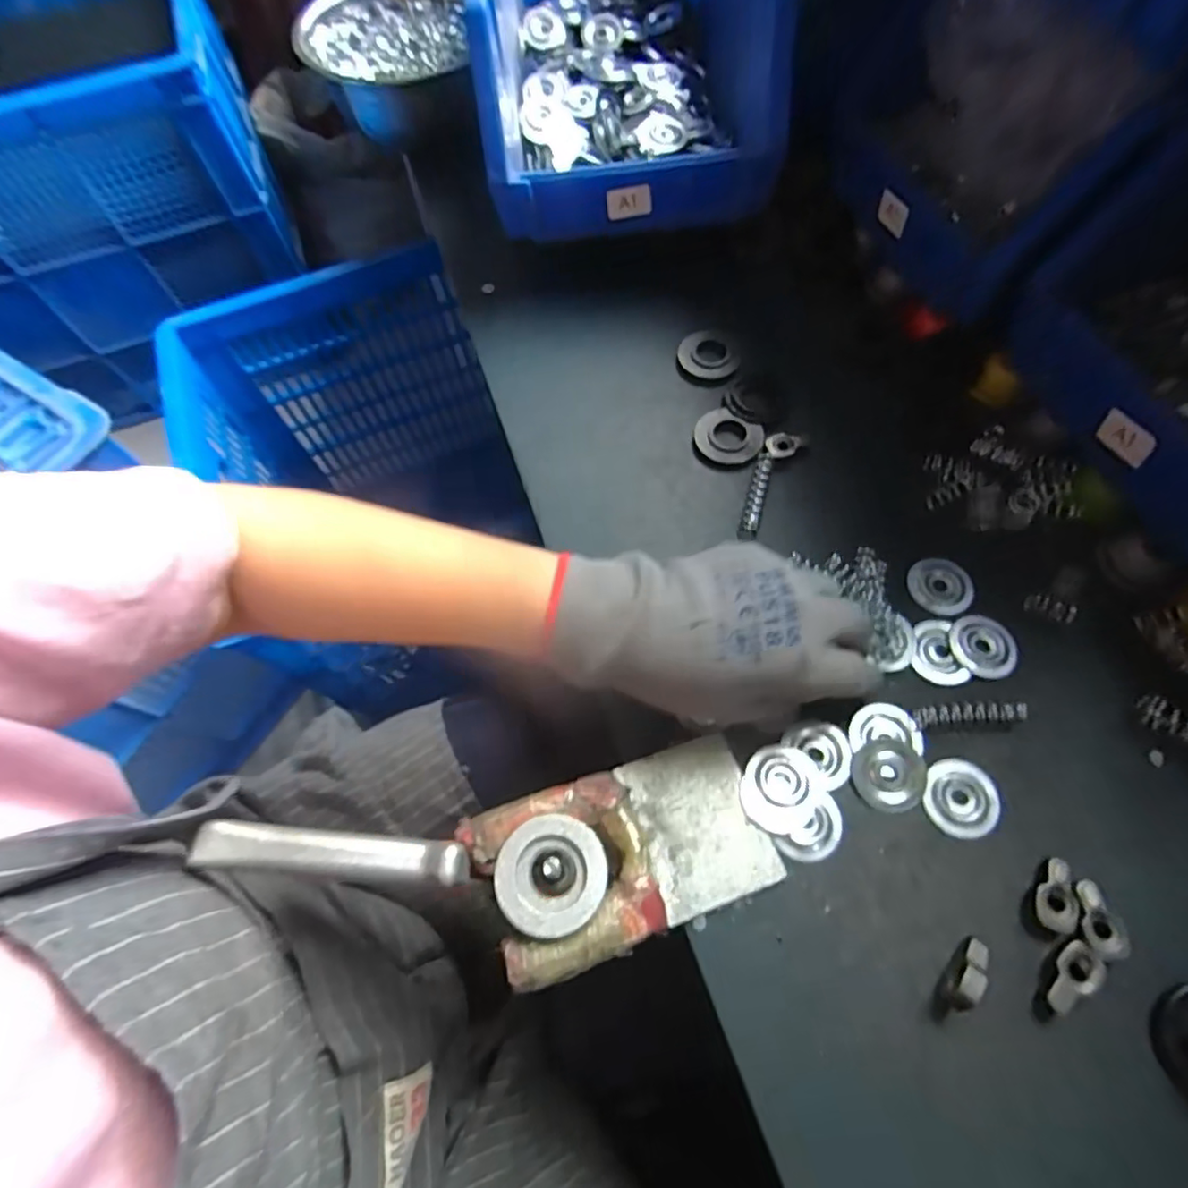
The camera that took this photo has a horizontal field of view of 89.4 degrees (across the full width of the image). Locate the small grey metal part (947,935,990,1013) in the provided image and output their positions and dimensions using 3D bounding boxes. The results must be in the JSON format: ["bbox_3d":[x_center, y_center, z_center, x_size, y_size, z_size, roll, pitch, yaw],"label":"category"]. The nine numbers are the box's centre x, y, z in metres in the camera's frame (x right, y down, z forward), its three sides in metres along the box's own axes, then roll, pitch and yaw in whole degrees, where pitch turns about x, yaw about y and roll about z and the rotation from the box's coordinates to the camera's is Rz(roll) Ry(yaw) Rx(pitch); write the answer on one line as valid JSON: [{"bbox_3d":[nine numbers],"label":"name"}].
[{"bbox_3d":[0.159,0.161,0.255,0.010,0.015,0.031,40,74,18],"label":"small grey metal part"}]

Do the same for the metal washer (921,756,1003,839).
[{"bbox_3d":[0.179,0.099,0.291,0.034,0.004,0.036,-1,66,3],"label":"metal washer"}]

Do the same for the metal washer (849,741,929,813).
[{"bbox_3d":[0.147,0.089,0.296,0.035,0.004,0.033,-1,66,3],"label":"metal washer"}]

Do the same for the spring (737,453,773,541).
[{"bbox_3d":[0.100,-0.060,0.368,0.010,0.006,0.058,15,68,10],"label":"spring"}]

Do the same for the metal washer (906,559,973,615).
[{"bbox_3d":[0.195,-0.004,0.338,0.033,0.004,0.033,-1,66,3],"label":"metal washer"}]

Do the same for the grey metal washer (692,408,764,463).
[{"bbox_3d":[0.087,-0.101,0.388,0.043,0.005,0.036,26,70,14],"label":"grey metal washer"}]

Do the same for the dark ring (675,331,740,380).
[{"bbox_3d":[0.081,-0.169,0.422,0.042,0.004,0.044,7,66,6],"label":"dark ring"}]

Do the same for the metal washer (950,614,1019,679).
[{"bbox_3d":[0.209,0.028,0.320,0.030,0.004,0.034,-7,66,0],"label":"metal washer"}]

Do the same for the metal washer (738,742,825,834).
[{"bbox_3d":[0.092,0.096,0.296,0.036,0.004,0.042,35,72,17],"label":"metal washer"}]

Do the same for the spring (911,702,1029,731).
[{"bbox_3d":[0.189,0.061,0.304,0.054,0.009,0.011,-5,66,1],"label":"spring"}]

